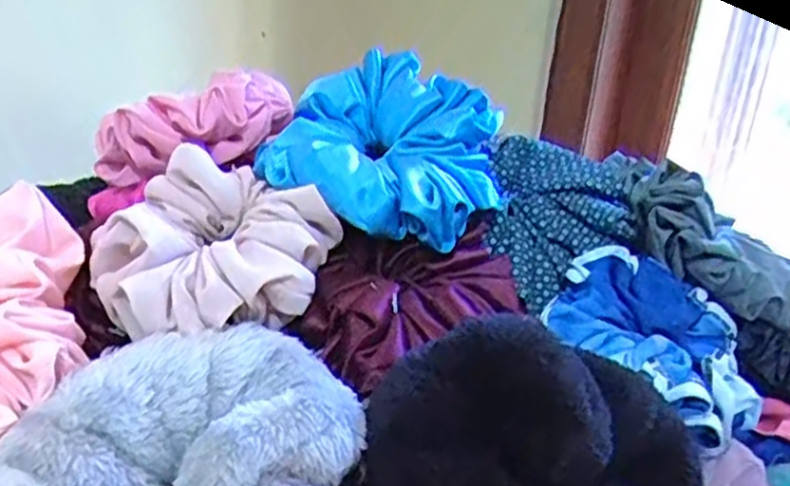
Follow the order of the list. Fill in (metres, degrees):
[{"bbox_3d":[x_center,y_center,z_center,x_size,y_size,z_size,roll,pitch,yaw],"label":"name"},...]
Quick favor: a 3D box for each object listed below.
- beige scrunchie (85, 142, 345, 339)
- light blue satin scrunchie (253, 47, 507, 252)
[{"bbox_3d":[-0.075,0.000,0.316,0.090,0.038,0.098,15,46,5],"label":"beige scrunchie"},{"bbox_3d":[0.000,-0.044,0.383,0.105,0.043,0.115,18,48,9],"label":"light blue satin scrunchie"}]

